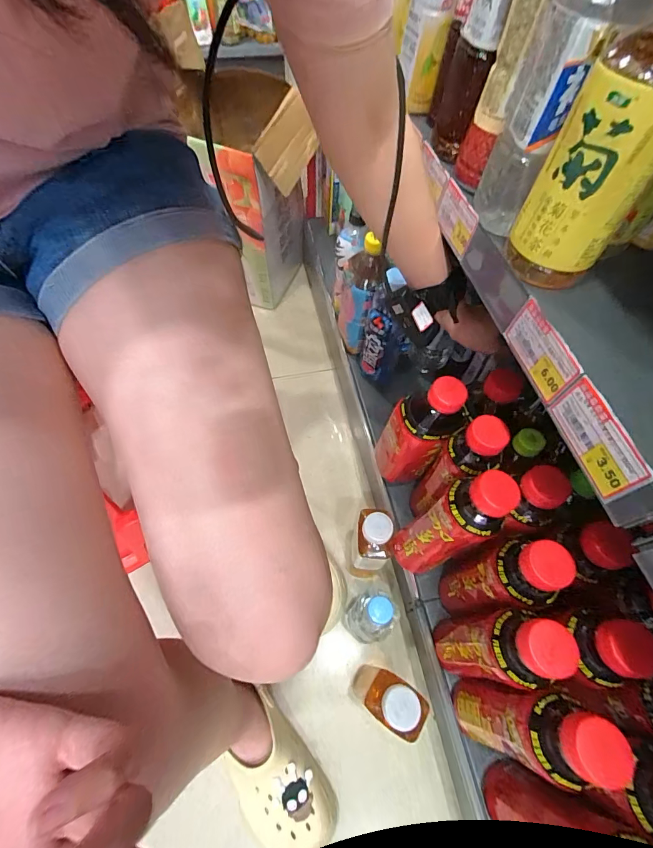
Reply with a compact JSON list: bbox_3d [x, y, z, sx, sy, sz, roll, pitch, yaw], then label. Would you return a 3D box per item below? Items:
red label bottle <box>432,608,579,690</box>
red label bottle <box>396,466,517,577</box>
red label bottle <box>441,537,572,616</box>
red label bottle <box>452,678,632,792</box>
[{"bbox_3d":[0.157,0.223,0.384,0.058,0.223,0.063,-8,59,-5],"label":"red label bottle"},{"bbox_3d":[0.133,0.117,0.432,0.064,0.228,0.067,0,59,0],"label":"red label bottle"},{"bbox_3d":[0.176,0.172,0.415,0.059,0.225,0.060,8,59,4],"label":"red label bottle"},{"bbox_3d":[0.171,0.269,0.341,0.058,0.202,0.057,16,60,9],"label":"red label bottle"}]

